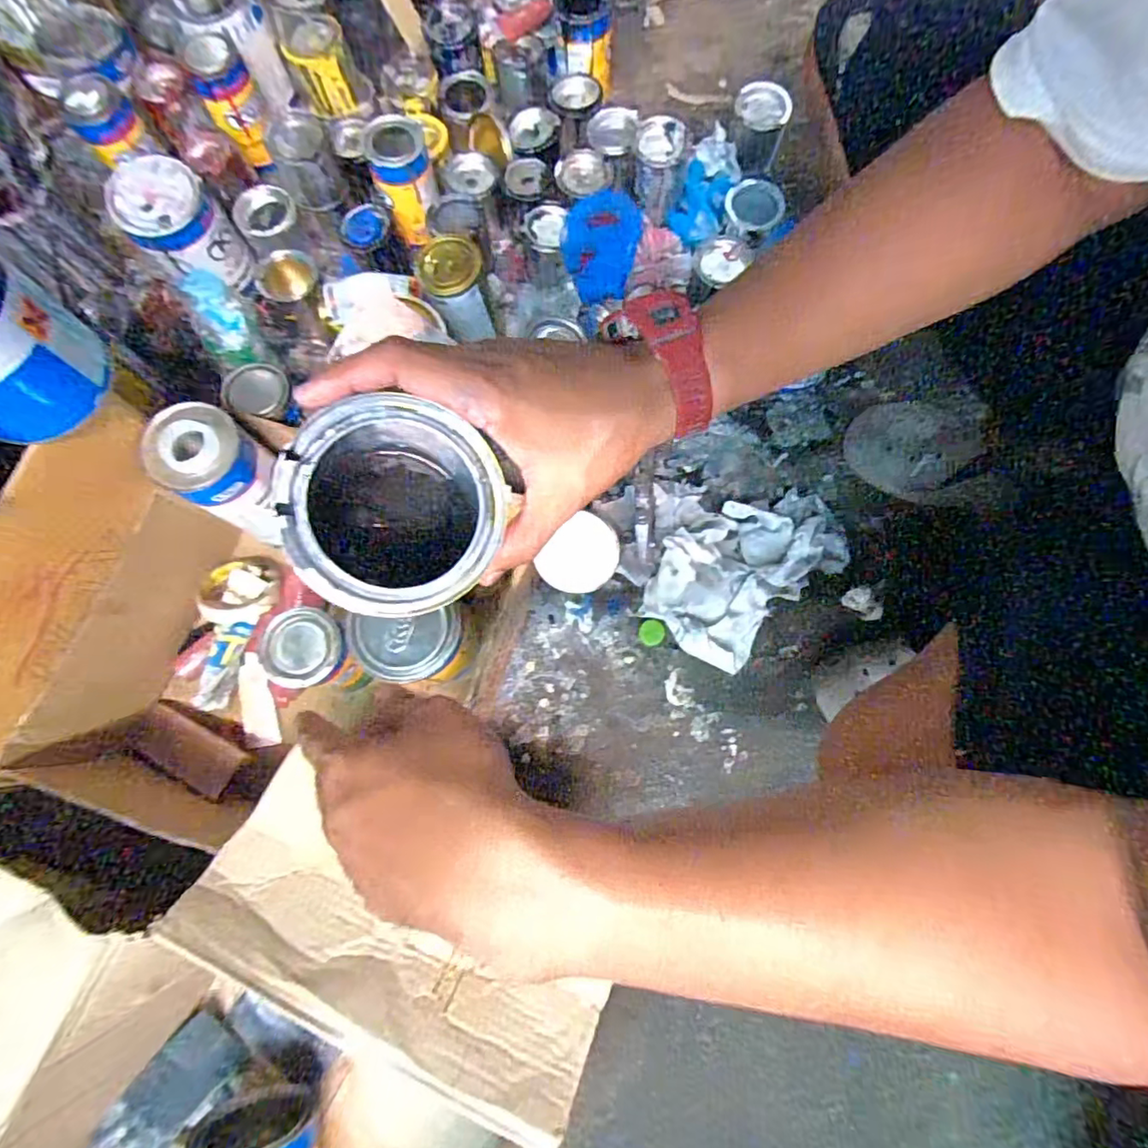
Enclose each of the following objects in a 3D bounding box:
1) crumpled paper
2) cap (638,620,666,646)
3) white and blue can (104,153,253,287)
[{"bbox_3d":[0.189,-0.003,0.659,0.212,0.082,0.210,12,78,4],"label":"crumpled paper"},{"bbox_3d":[0.090,0.068,0.681,0.029,0.012,0.028,0,77,1],"label":"cap"},{"bbox_3d":[-0.468,-0.416,0.701,0.105,0.109,0.104,0,77,1],"label":"white and blue can"}]

